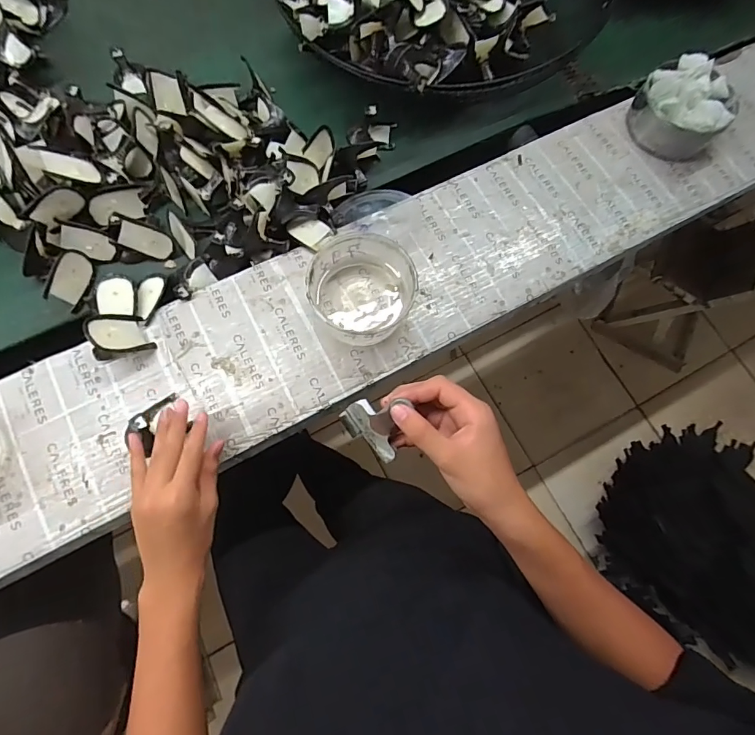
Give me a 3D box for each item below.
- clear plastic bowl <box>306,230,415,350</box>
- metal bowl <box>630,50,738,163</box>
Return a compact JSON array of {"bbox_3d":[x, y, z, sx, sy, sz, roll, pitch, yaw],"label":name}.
[{"bbox_3d":[-0.016,-0.089,0.504,0.109,0.060,0.114,1,73,-2],"label":"clear plastic bowl"},{"bbox_3d":[0.406,-0.341,0.600,0.123,0.082,0.113,1,73,-2],"label":"metal bowl"}]

